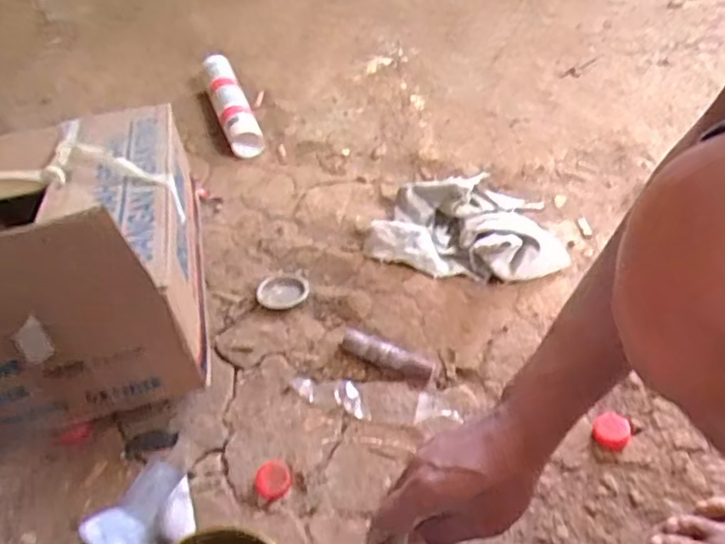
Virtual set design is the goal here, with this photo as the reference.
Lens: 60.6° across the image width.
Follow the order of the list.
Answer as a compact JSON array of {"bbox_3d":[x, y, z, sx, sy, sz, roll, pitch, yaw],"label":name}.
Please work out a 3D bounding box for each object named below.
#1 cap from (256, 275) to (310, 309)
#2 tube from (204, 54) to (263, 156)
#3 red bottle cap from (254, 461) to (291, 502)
[{"bbox_3d":[-0.090,0.022,0.707,0.058,0.009,0.049,-16,49,-12],"label":"cap"},{"bbox_3d":[-0.204,-0.263,0.964,0.046,0.059,0.214,-17,49,-12],"label":"tube"},{"bbox_3d":[-0.081,0.186,0.558,0.032,0.018,0.032,-1,48,2],"label":"red bottle cap"}]

